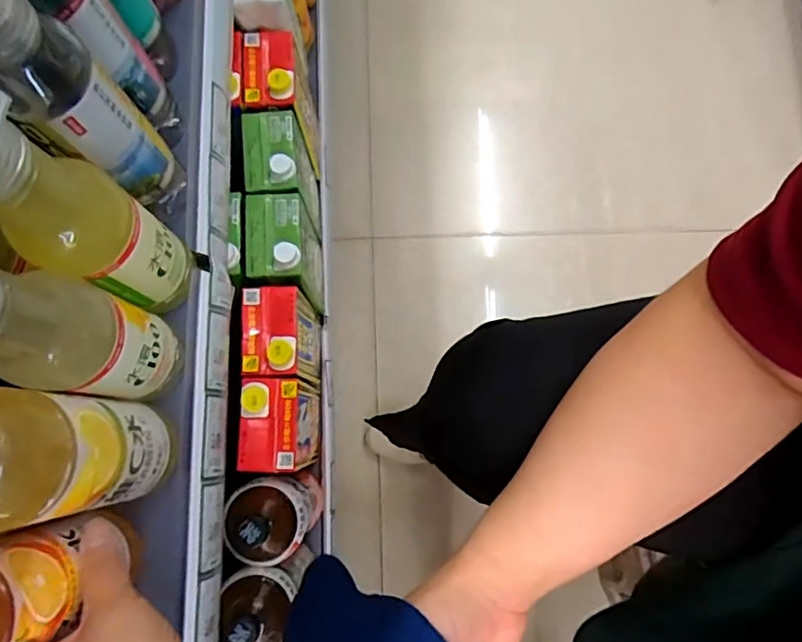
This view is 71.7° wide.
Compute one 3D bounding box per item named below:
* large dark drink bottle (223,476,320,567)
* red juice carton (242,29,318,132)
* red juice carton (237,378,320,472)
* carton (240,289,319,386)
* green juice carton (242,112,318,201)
[{"bbox_3d":[-0.133,0.209,0.600,0.076,0.200,0.085,20,79,3],"label":"large dark drink bottle"},{"bbox_3d":[-0.147,-0.271,0.698,0.069,0.175,0.103,-3,79,-2],"label":"red juice carton"},{"bbox_3d":[-0.132,0.117,0.629,0.057,0.182,0.090,1,79,-1],"label":"red juice carton"},{"bbox_3d":[-0.134,0.025,0.650,0.059,0.184,0.090,-1,79,-1],"label":"carton"},{"bbox_3d":[-0.144,-0.175,0.681,0.062,0.182,0.100,-7,79,-2],"label":"green juice carton"}]

